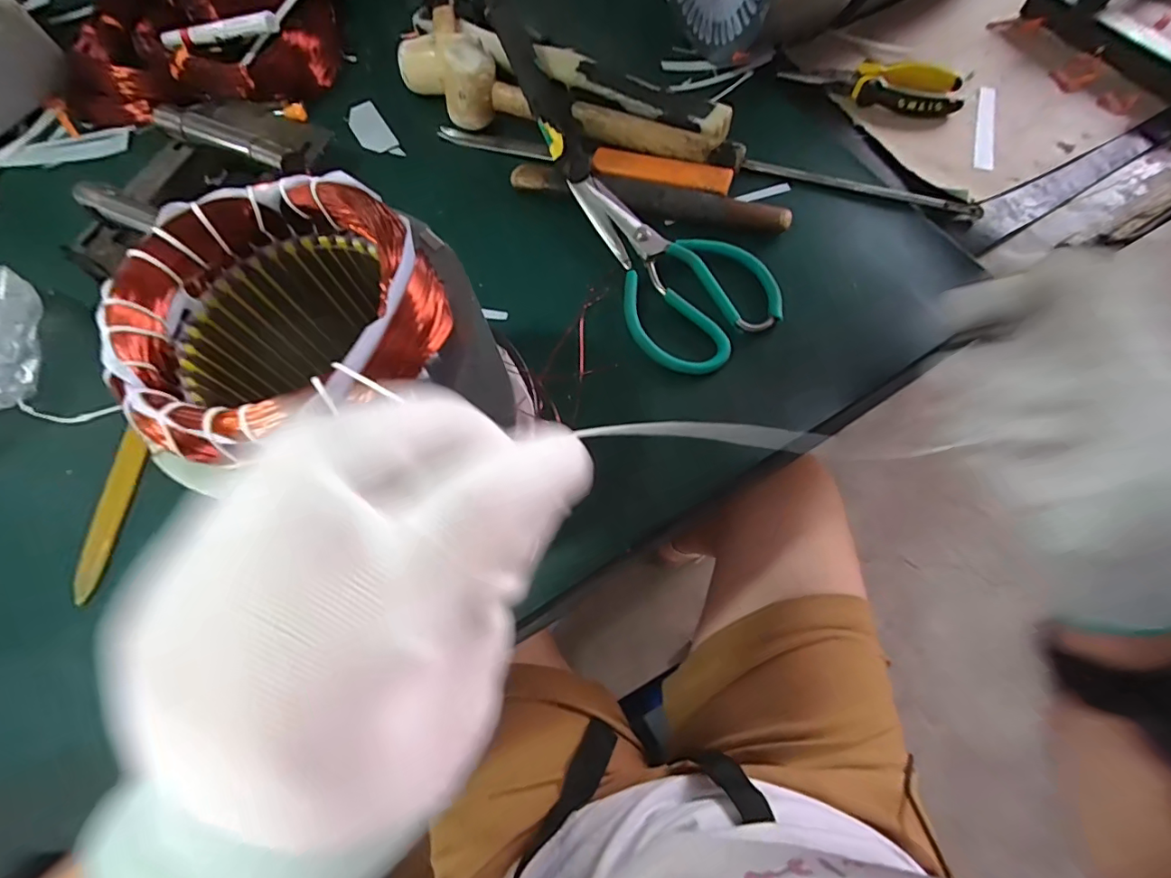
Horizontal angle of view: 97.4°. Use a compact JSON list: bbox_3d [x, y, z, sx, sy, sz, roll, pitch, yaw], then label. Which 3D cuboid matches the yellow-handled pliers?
[{"bbox_3d":[0.264,-0.328,0.472,0.150,0.024,0.048,21,73,10],"label":"yellow-handled pliers"}]

